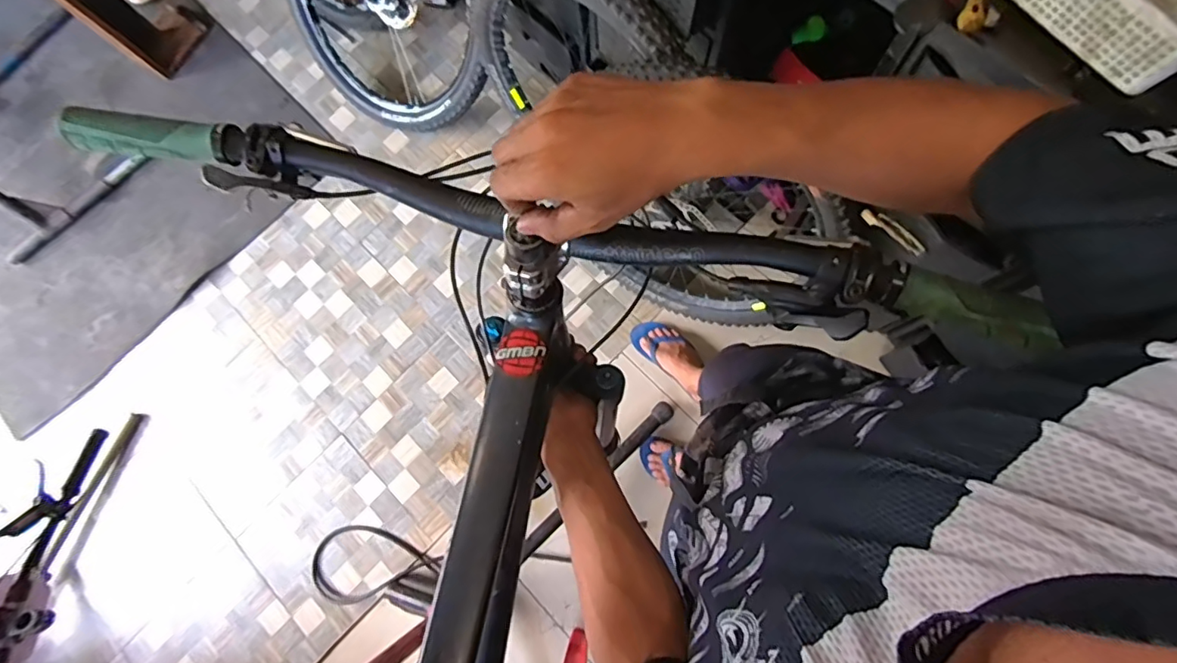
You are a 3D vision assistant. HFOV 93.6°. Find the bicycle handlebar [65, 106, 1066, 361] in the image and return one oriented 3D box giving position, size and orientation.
[{"bbox_3d":[-0.047,-0.087,0.422,0.699,0.076,0.059,13,77,6],"label":"bicycle handlebar"}]

